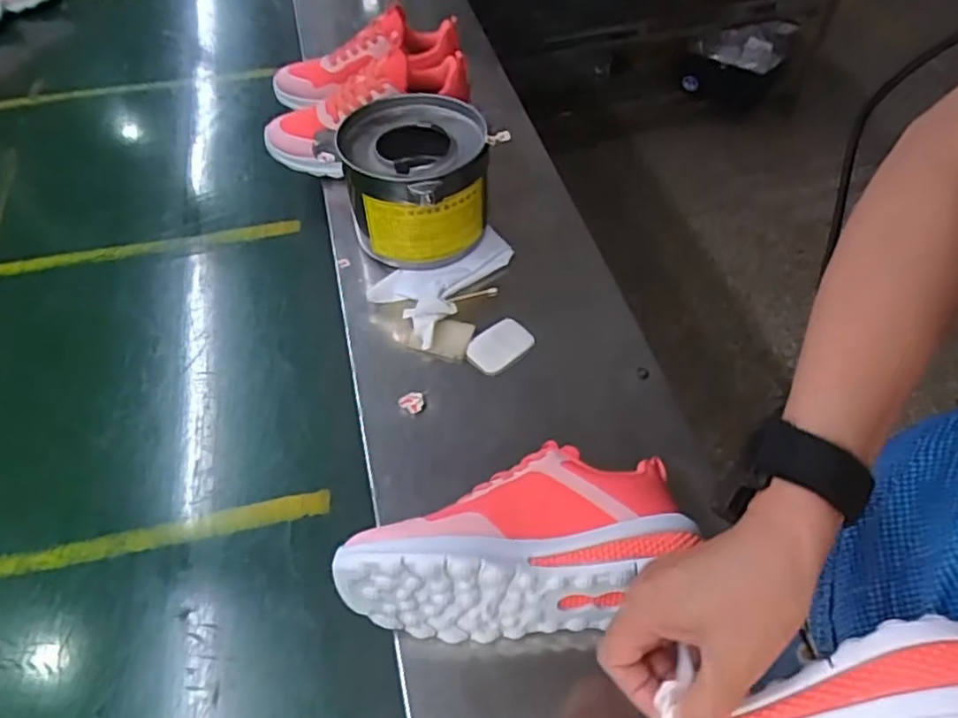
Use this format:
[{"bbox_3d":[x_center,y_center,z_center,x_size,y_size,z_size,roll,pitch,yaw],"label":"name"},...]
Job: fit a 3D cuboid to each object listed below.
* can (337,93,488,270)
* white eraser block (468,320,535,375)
[{"bbox_3d":[-0.060,-0.175,0.656,0.132,0.115,0.146,-5,53,-3],"label":"can"},{"bbox_3d":[0.020,-0.013,0.601,0.059,0.007,0.041,-36,60,-23],"label":"white eraser block"}]

